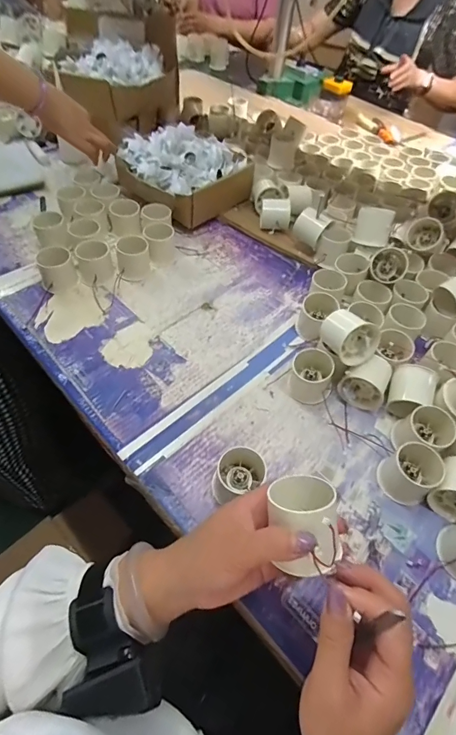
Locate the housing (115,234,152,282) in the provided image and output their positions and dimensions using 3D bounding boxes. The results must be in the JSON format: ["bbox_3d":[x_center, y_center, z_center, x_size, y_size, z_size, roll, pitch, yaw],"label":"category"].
[{"bbox_3d":[-0.153,-0.176,0.608,0.053,0.054,0.047,-6,54,-9],"label":"housing"}]

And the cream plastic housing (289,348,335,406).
[{"bbox_3d":[0.109,0.012,0.496,0.054,0.047,0.052,14,53,6],"label":"cream plastic housing"}]

